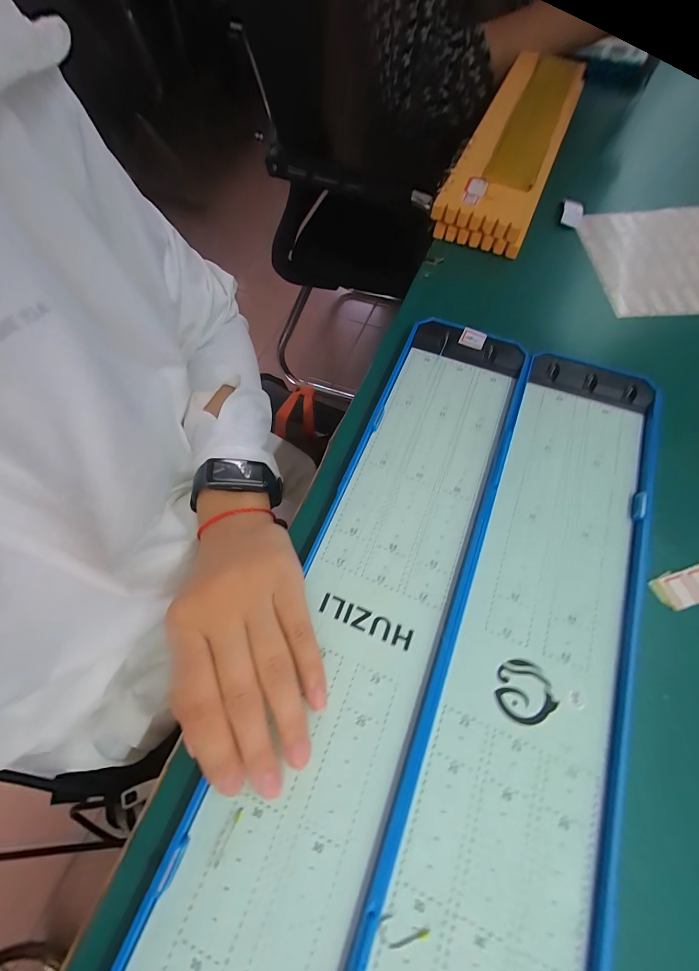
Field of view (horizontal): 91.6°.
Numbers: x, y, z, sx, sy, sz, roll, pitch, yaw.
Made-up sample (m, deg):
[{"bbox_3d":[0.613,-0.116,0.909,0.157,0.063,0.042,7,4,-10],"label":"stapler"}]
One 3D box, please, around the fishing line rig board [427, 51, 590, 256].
[{"bbox_3d":[0.168,-0.346,0.340,0.082,0.032,0.313,23,69,9],"label":"fishing line rig board"}]

